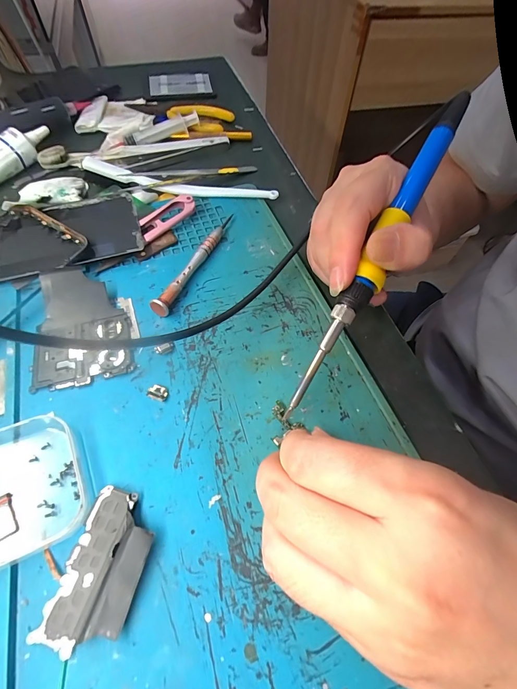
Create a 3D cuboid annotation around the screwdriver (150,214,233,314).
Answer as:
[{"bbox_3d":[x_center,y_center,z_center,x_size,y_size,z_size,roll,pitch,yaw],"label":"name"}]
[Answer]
[{"bbox_3d":[-0.046,-0.066,0.251,0.010,0.012,0.114,21,59,9],"label":"screwdriver"}]

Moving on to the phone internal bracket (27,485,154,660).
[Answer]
[{"bbox_3d":[-0.071,0.101,0.149,0.034,0.007,0.061,13,58,5],"label":"phone internal bracket"}]

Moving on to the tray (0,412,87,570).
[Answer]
[{"bbox_3d":[-0.125,0.071,0.160,0.063,0.016,0.066,-22,62,-16],"label":"tray"}]

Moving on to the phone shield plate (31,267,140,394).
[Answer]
[{"bbox_3d":[-0.116,-0.015,0.215,0.063,0.013,0.083,-12,60,-11],"label":"phone shield plate"}]

